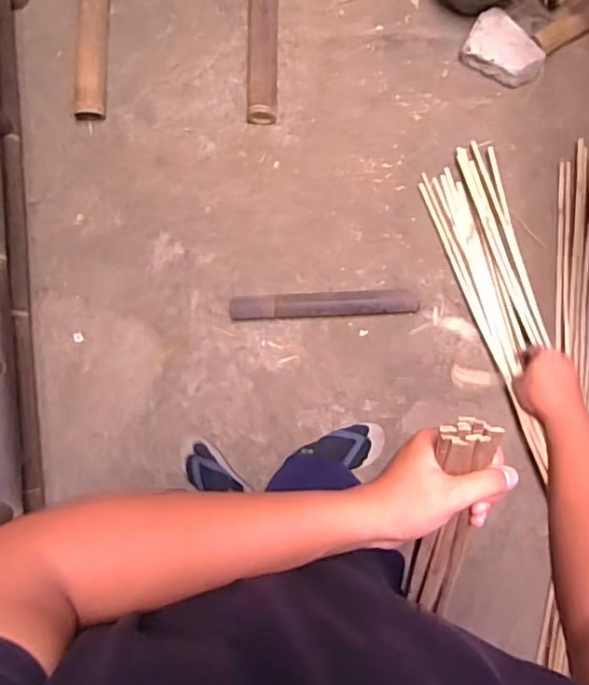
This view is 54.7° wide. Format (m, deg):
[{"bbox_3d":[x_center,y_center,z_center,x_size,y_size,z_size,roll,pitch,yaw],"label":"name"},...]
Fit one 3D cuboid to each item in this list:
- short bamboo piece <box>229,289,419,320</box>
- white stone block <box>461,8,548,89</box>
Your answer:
[{"bbox_3d":[0.076,-0.102,1.526,0.499,0.038,0.063,-2,90,3],"label":"short bamboo piece"},{"bbox_3d":[0.549,-0.760,1.481,0.205,0.069,0.129,32,91,3],"label":"white stone block"}]

